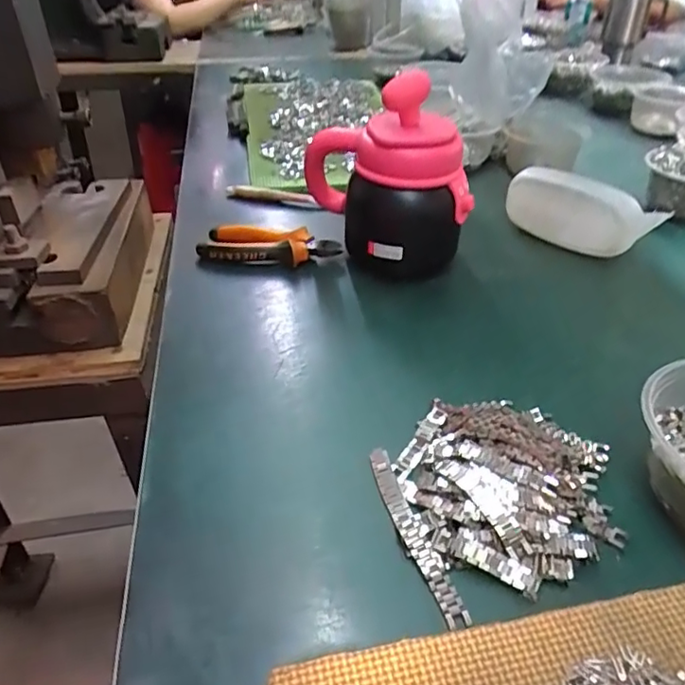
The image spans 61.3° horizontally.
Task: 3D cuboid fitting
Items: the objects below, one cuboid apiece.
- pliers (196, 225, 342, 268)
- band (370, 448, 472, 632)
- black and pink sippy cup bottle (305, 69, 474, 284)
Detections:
[{"bbox_3d":[-0.080,-0.099,0.620,0.146,0.033,0.055,7,37,10],"label":"pliers"},{"bbox_3d":[0.041,0.114,0.353,0.016,0.011,0.124,-13,38,-15],"label":"band"},{"bbox_3d":[0.043,-0.158,0.572,0.153,0.178,0.107,-2,37,-2],"label":"black and pink sippy cup bottle"}]

